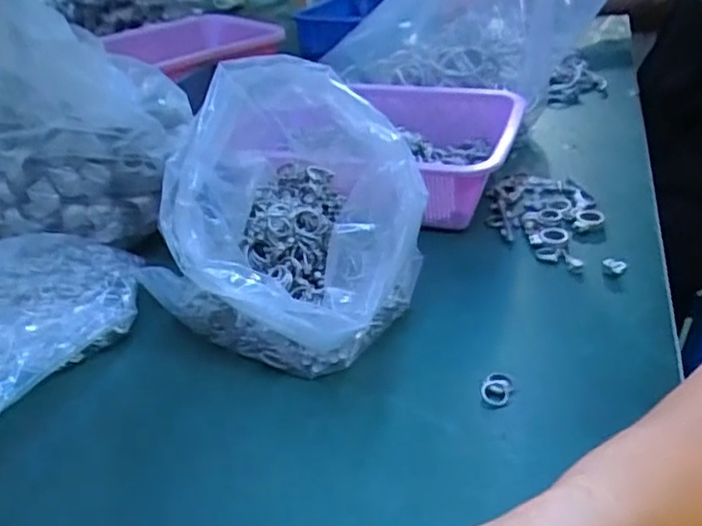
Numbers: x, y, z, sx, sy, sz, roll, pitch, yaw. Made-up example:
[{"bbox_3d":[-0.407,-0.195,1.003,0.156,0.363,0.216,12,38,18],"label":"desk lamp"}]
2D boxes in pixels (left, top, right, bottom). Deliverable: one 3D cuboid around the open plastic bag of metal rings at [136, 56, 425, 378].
[{"bbox_3d":[-0.044,-0.034,0.498,0.185,0.183,0.183,-21,34,-25],"label":"open plastic bag of metal rings"}]

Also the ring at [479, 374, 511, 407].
[{"bbox_3d":[0.097,0.085,0.452,0.019,0.010,0.023,4,32,15],"label":"ring"}]

